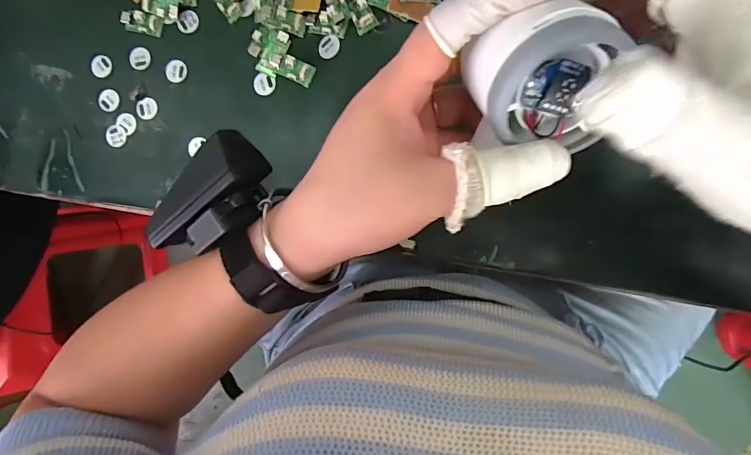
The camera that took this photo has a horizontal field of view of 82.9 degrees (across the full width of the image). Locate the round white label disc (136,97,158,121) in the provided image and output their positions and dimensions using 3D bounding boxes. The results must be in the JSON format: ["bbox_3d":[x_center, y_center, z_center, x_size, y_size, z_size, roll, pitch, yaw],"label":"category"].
[{"bbox_3d":[-0.182,-0.095,0.337,0.017,0.004,0.017,0,92,7],"label":"round white label disc"}]

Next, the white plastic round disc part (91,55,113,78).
[{"bbox_3d":[-0.220,-0.129,0.341,0.017,0.004,0.018,0,90,8],"label":"white plastic round disc part"}]

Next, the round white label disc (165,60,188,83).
[{"bbox_3d":[-0.157,-0.123,0.334,0.017,0.004,0.017,0,92,7],"label":"round white label disc"}]

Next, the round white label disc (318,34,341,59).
[{"bbox_3d":[-0.034,-0.132,0.308,0.016,0.004,0.017,0,92,7],"label":"round white label disc"}]

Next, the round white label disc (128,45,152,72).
[{"bbox_3d":[-0.186,-0.134,0.335,0.016,0.004,0.019,-10,91,8],"label":"round white label disc"}]

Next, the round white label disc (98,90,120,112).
[{"bbox_3d":[-0.213,-0.101,0.337,0.015,0.004,0.016,0,90,8],"label":"round white label disc"}]

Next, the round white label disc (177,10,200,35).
[{"bbox_3d":[-0.146,-0.160,0.332,0.017,0.004,0.018,0,92,7],"label":"round white label disc"}]

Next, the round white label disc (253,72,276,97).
[{"bbox_3d":[-0.084,-0.108,0.322,0.016,0.004,0.016,0,92,7],"label":"round white label disc"}]

